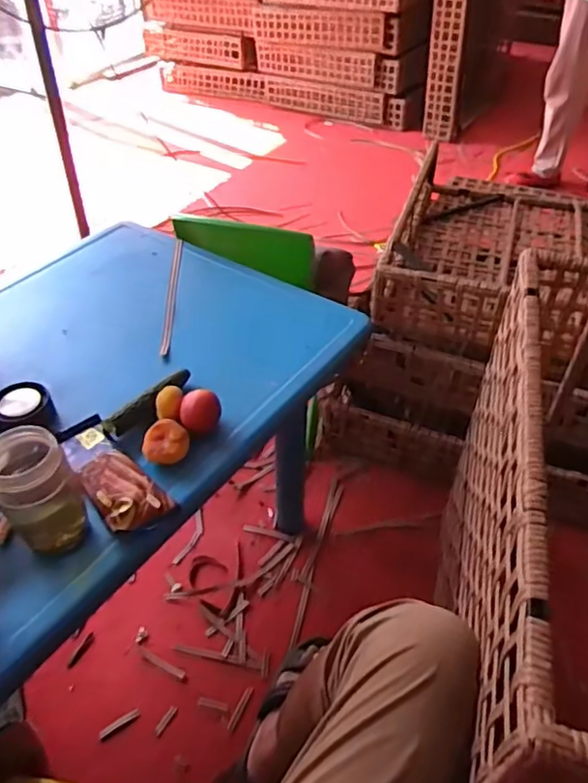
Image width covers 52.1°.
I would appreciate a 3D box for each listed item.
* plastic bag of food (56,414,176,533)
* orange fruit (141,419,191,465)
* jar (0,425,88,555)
[{"bbox_3d":[-0.221,0.096,0.709,0.073,0.030,0.190,-31,52,-27],"label":"plastic bag of food"},{"bbox_3d":[-0.155,0.067,0.736,0.052,0.044,0.058,-8,45,-6],"label":"orange fruit"},{"bbox_3d":[-0.265,0.099,0.621,0.071,0.125,0.087,-24,49,-21],"label":"jar"}]

